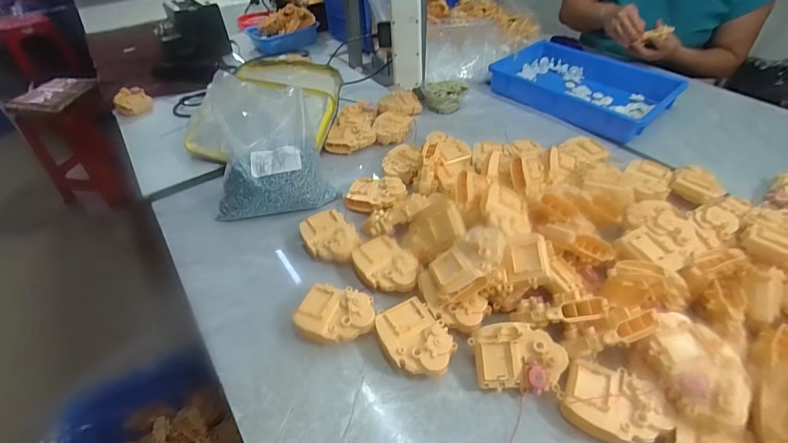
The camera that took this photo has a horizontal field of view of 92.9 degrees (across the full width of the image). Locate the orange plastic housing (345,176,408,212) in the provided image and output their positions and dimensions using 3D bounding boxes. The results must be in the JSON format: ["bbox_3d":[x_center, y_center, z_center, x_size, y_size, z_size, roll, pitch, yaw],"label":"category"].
[{"bbox_3d":[-0.028,-0.044,0.628,0.097,0.032,0.064,8,45,11],"label":"orange plastic housing"}]

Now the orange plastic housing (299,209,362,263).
[{"bbox_3d":[-0.095,0.024,0.563,0.075,0.025,0.098,-18,46,-15],"label":"orange plastic housing"}]

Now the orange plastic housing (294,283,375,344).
[{"bbox_3d":[-0.071,0.117,0.467,0.092,0.031,0.074,8,45,11],"label":"orange plastic housing"}]

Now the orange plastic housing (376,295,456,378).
[{"bbox_3d":[0.027,0.140,0.444,0.074,0.033,0.096,-31,51,-26],"label":"orange plastic housing"}]

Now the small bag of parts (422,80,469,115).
[{"bbox_3d":[0.116,-0.288,0.862,0.103,0.058,0.058,0,44,2],"label":"small bag of parts"}]

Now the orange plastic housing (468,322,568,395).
[{"bbox_3d":[0.140,0.149,0.413,0.097,0.026,0.070,-3,75,2],"label":"orange plastic housing"}]

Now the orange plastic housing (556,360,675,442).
[{"bbox_3d":[0.227,0.189,0.389,0.093,0.033,0.073,29,52,29],"label":"orange plastic housing"}]

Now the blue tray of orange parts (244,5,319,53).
[{"bbox_3d":[-0.354,-0.612,1.192,0.221,0.095,0.117,-14,45,-12],"label":"blue tray of orange parts"}]

